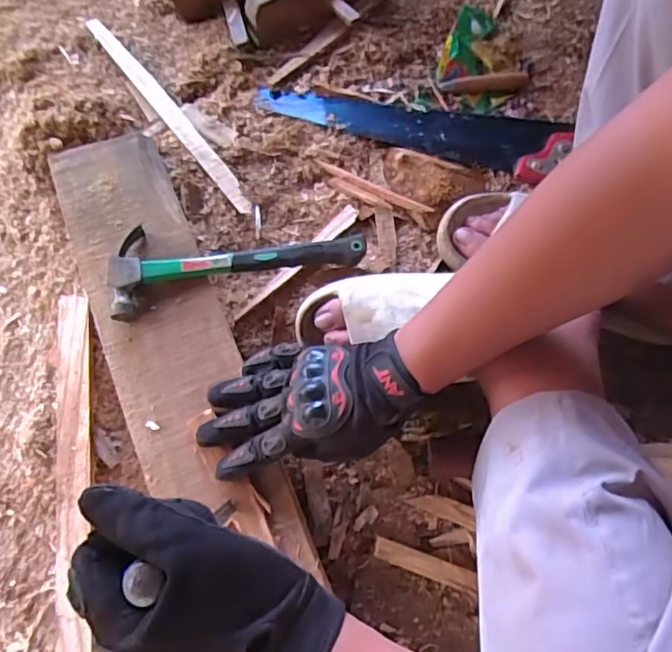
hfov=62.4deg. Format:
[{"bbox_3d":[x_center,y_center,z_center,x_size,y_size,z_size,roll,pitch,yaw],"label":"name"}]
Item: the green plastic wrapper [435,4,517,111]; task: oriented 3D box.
[{"bbox_3d":[0.180,-0.343,0.709,0.093,0.025,0.145,-2,73,-2],"label":"green plastic wrapper"}]

